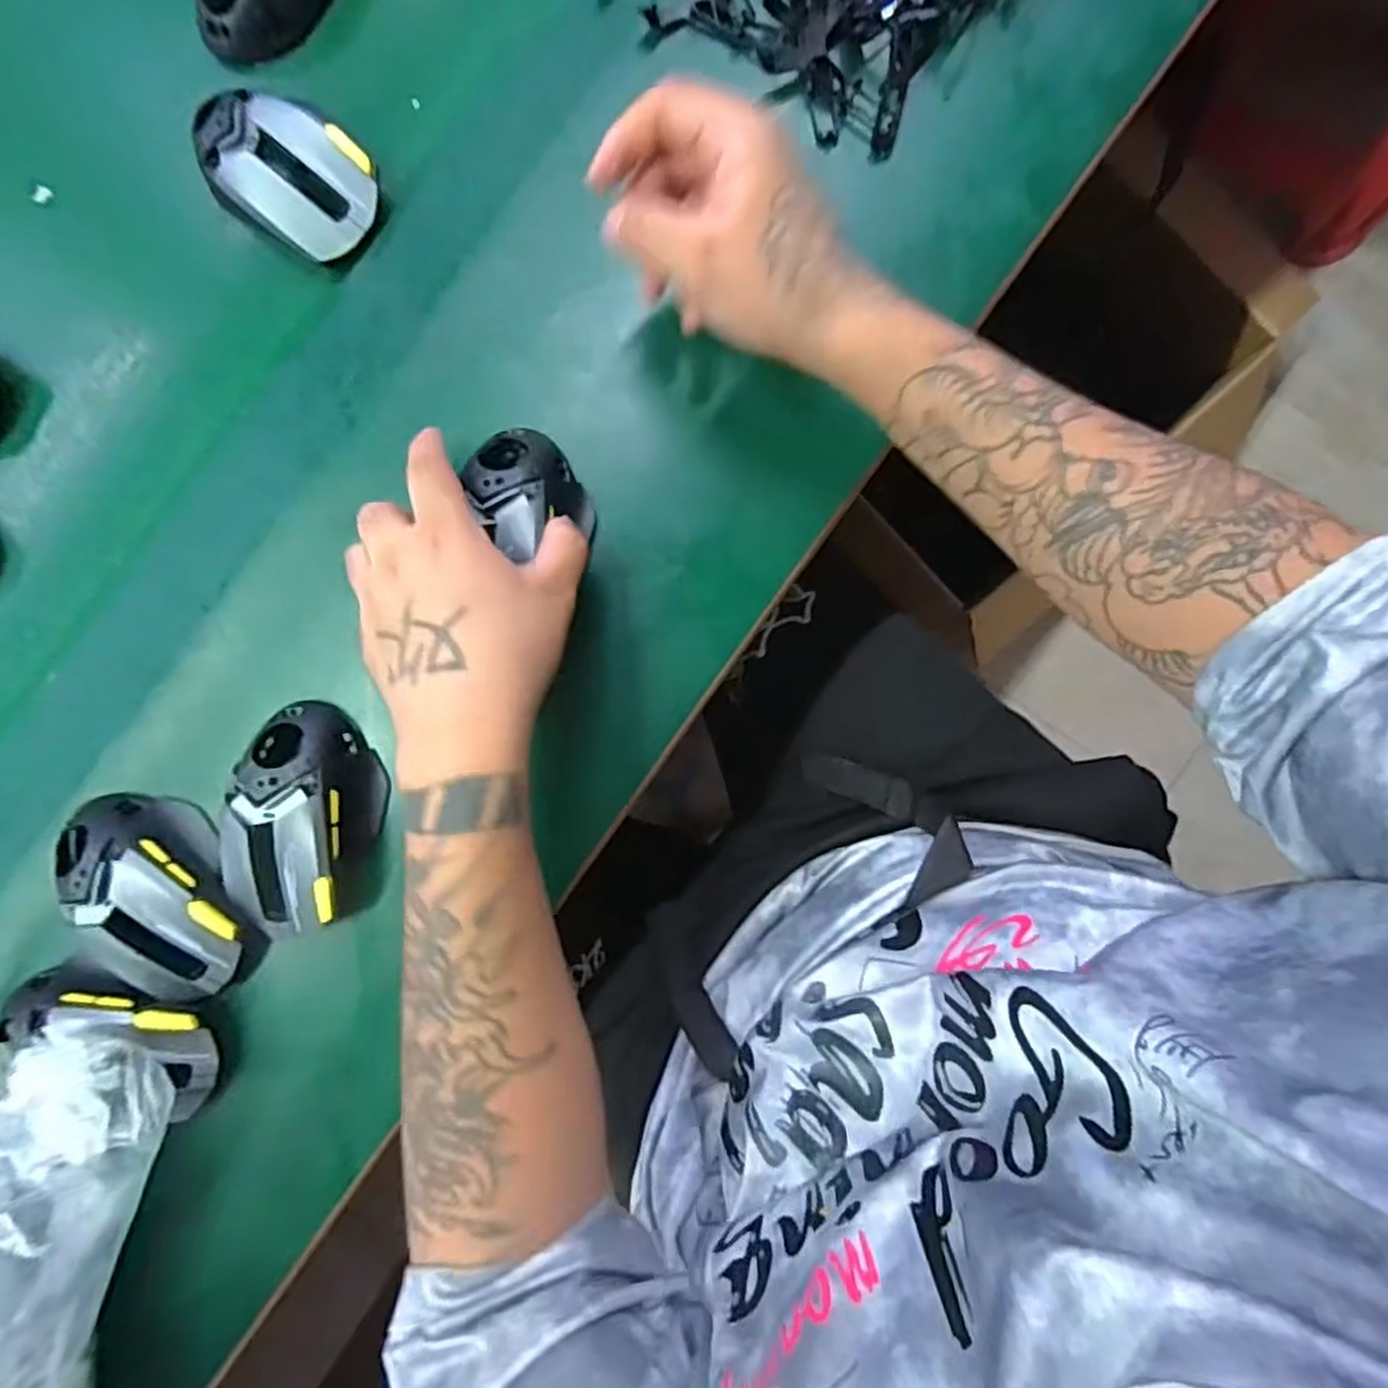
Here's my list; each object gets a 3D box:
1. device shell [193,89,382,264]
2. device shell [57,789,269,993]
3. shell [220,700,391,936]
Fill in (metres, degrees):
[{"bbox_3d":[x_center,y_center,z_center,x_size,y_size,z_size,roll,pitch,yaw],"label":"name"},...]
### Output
[{"bbox_3d":[-0.219,-0.278,0.401,0.093,0.032,0.063,29,86,5],"label":"device shell"},{"bbox_3d":[-0.283,0.104,0.394,0.071,0.039,0.121,-33,86,-2],"label":"device shell"},{"bbox_3d":[-0.206,0.065,0.388,0.068,0.034,0.121,5,86,1],"label":"shell"}]

